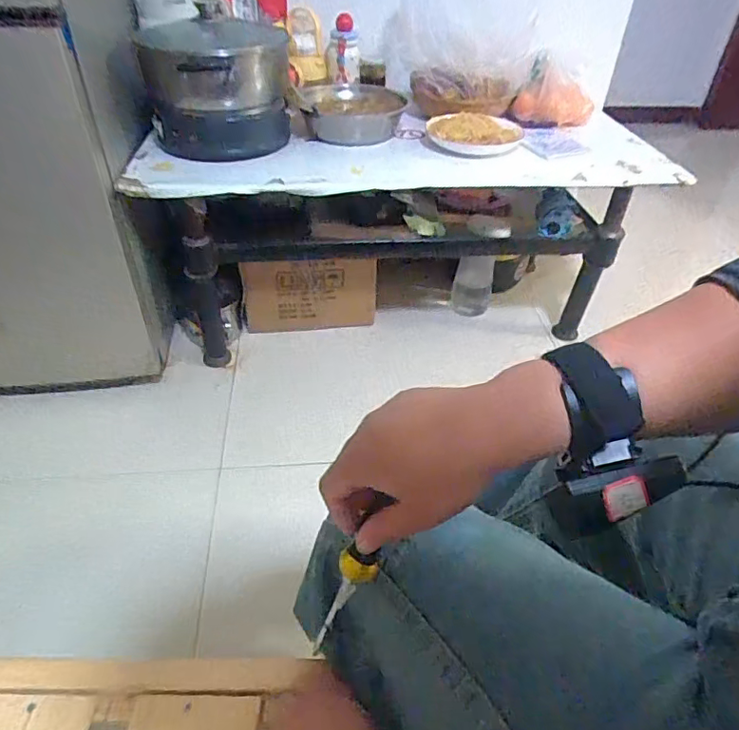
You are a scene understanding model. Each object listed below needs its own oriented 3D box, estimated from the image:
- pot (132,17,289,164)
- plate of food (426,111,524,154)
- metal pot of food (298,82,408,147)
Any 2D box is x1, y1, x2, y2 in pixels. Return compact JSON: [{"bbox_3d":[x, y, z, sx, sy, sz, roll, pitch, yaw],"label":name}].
[{"bbox_3d":[-0.273,-0.496,0.983,0.246,0.209,0.256,-6,42,-9],"label":"pot"},{"bbox_3d":[0.223,-0.491,1.115,0.193,0.033,0.216,12,42,11],"label":"plate of food"},{"bbox_3d":[-0.032,-0.528,1.131,0.228,0.075,0.221,-1,41,-4],"label":"metal pot of food"}]

